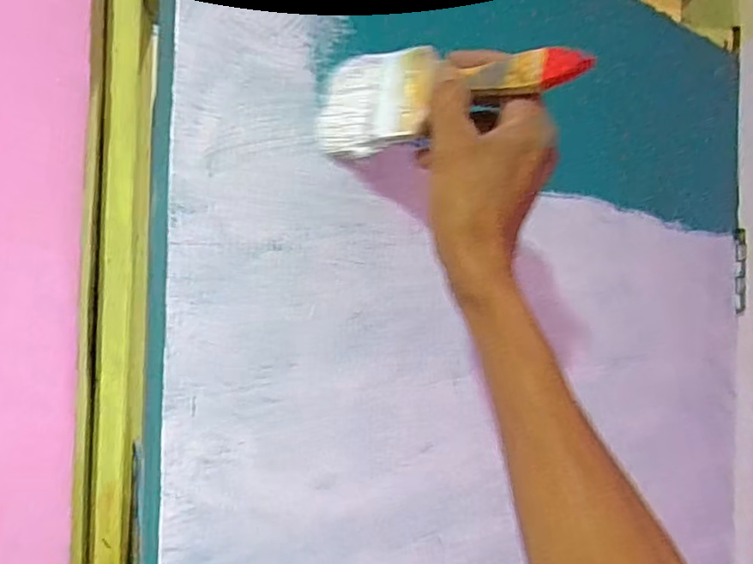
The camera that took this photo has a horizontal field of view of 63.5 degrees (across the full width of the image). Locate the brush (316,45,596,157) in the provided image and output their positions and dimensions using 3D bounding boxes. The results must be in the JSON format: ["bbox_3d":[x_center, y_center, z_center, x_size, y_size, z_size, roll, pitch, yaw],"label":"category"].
[{"bbox_3d":[0.036,-0.118,0.362,0.175,0.065,0.023,2,-1,41],"label":"brush"}]

